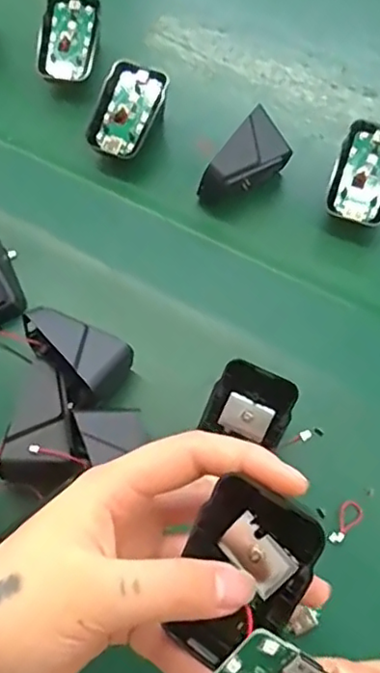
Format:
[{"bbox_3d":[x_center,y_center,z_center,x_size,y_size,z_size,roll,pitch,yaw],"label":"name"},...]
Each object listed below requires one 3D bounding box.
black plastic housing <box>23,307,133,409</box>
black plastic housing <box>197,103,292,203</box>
[{"bbox_3d":[-0.065,0.007,0.359,0.047,0.039,0.070,-34,71,-12],"label":"black plastic housing"},{"bbox_3d":[0.036,-0.118,0.419,0.063,0.048,0.032,-39,72,-14],"label":"black plastic housing"}]

